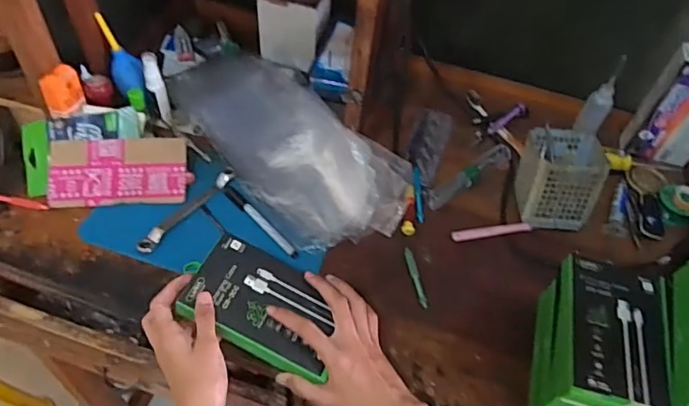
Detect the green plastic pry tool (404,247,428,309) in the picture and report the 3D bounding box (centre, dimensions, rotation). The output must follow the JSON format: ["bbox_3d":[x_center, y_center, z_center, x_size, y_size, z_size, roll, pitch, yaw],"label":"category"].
[{"bbox_3d":[0.088,0.091,0.645,0.012,0.007,0.084,-6,53,-10],"label":"green plastic pry tool"}]

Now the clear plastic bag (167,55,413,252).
[{"bbox_3d":[-0.089,-0.102,0.736,0.173,0.078,0.399,-30,60,-26],"label":"clear plastic bag"}]

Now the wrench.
[{"bbox_3d":[-0.202,0.007,0.681,0.019,0.009,0.163,32,55,18],"label":"wrench"}]

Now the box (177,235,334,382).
[{"bbox_3d":[-0.077,0.096,0.508,0.137,0.022,0.093,25,61,1],"label":"box"}]

